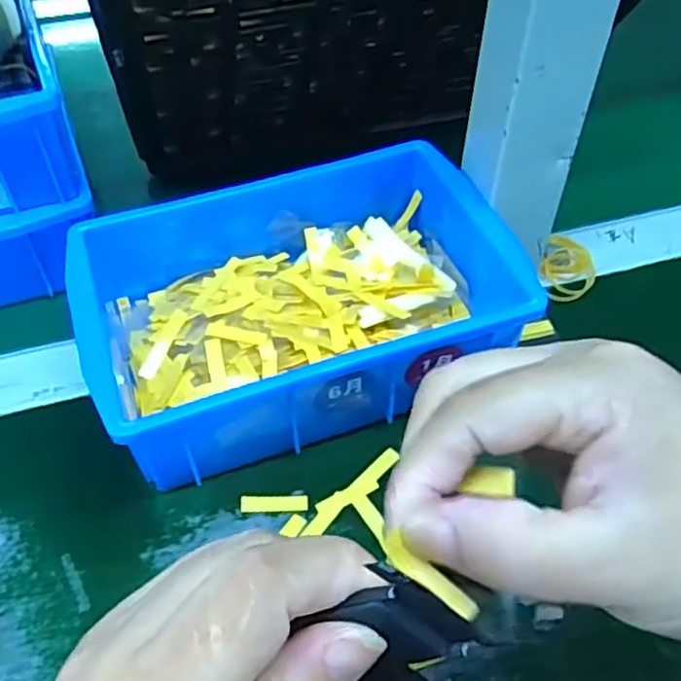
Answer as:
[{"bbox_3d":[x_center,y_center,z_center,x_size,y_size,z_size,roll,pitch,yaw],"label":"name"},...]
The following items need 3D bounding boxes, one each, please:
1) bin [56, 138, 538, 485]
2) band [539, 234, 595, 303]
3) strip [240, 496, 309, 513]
[{"bbox_3d":[-0.023,-0.019,0.354,0.199,0.073,0.140,-15,49,-14],"label":"bin"},{"bbox_3d":[0.133,-0.042,0.411,0.030,0.013,0.045,15,49,13],"label":"band"},{"bbox_3d":[-0.030,0.073,0.315,0.030,0.004,0.007,1,47,1],"label":"strip"}]

